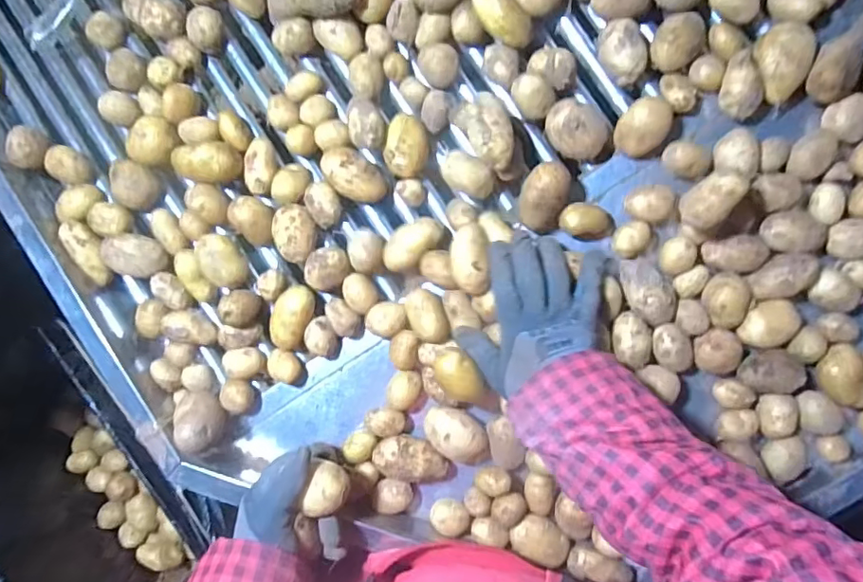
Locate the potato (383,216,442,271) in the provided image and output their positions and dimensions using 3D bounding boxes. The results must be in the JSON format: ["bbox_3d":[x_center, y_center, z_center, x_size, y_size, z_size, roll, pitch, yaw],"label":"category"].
[{"bbox_3d":[-0.020,-0.050,0.550,0.067,0.031,0.041,-37,84,5],"label":"potato"}]

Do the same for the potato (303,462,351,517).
[{"bbox_3d":[-0.096,0.187,0.499,0.031,0.032,0.038,17,93,8],"label":"potato"}]

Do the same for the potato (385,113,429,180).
[{"bbox_3d":[-0.025,-0.148,0.548,0.038,0.028,0.060,11,92,9],"label":"potato"}]

